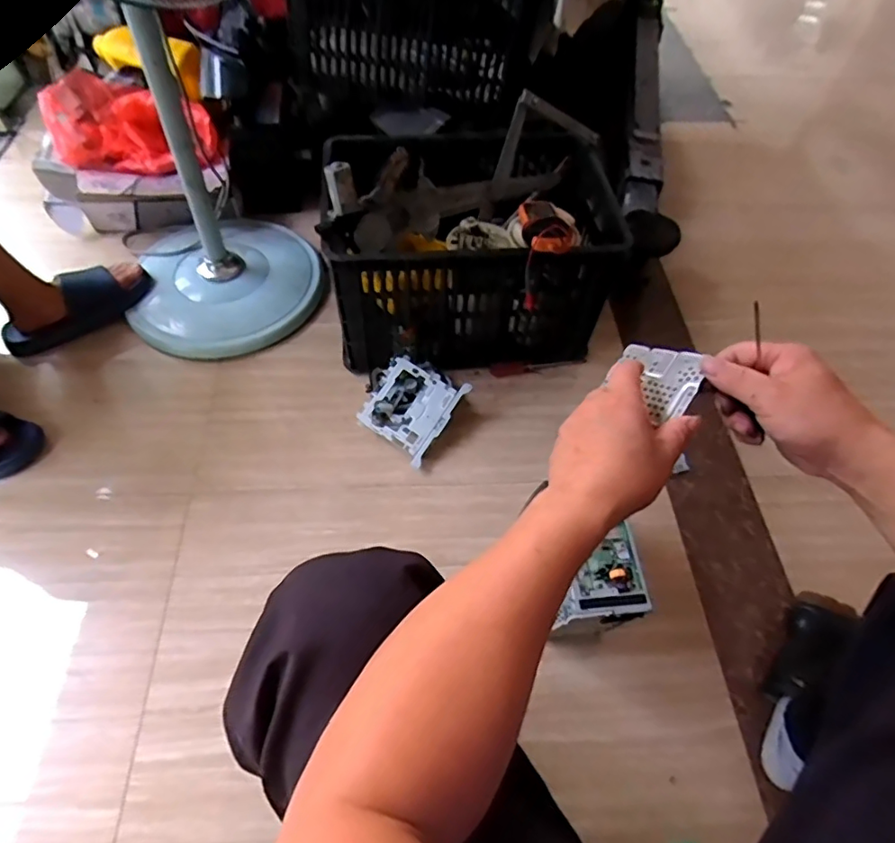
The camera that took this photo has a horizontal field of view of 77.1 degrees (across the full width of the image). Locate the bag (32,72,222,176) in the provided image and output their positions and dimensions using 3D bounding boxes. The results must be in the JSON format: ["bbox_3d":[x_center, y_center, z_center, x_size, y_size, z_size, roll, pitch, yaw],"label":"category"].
[{"bbox_3d":[-0.642,-0.606,1.155,0.324,0.131,0.155,5,56,1],"label":"bag"}]

